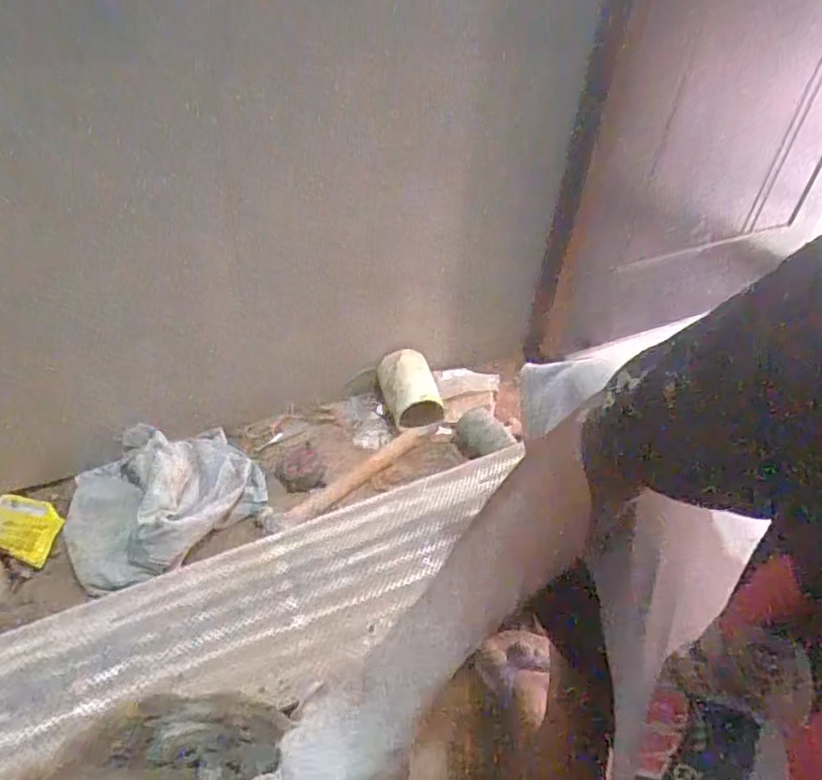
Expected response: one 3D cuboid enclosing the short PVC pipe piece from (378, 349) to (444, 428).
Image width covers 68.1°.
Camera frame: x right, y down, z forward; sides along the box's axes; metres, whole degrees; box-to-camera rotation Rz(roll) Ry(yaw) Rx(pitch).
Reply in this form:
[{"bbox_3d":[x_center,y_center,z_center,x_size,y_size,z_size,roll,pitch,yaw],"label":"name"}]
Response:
[{"bbox_3d":[-0.004,-0.010,1.093,0.095,0.079,0.148,-10,43,-16],"label":"short PVC pipe piece"}]

